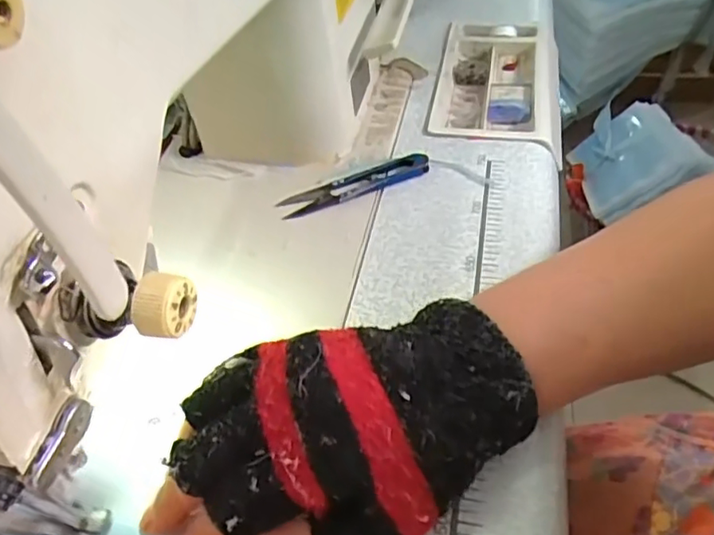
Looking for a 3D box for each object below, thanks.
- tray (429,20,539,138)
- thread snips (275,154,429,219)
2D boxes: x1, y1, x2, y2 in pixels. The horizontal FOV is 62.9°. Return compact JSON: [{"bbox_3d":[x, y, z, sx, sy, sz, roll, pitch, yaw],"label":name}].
[{"bbox_3d":[0.108,-0.153,0.480,0.079,0.029,0.162,7,48,13],"label":"tray"},{"bbox_3d":[0.000,-0.056,0.396,0.104,0.009,0.022,-19,48,-12],"label":"thread snips"}]

